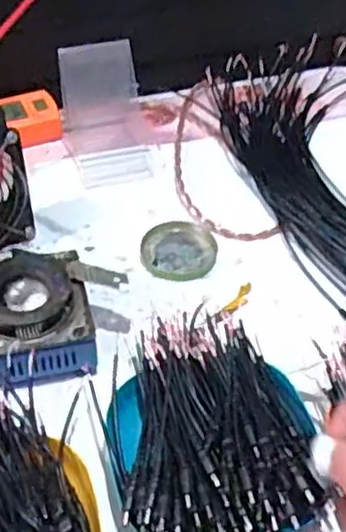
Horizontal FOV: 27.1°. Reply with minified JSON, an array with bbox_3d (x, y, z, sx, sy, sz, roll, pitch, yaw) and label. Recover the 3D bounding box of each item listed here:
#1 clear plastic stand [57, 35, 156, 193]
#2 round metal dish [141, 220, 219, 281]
[{"bbox_3d":[-0.065,-0.151,0.699,0.079,0.097,0.096,-7,48,-7],"label":"clear plastic stand"},{"bbox_3d":[0.006,-0.017,0.637,0.066,0.012,0.060,1,48,-1],"label":"round metal dish"}]

